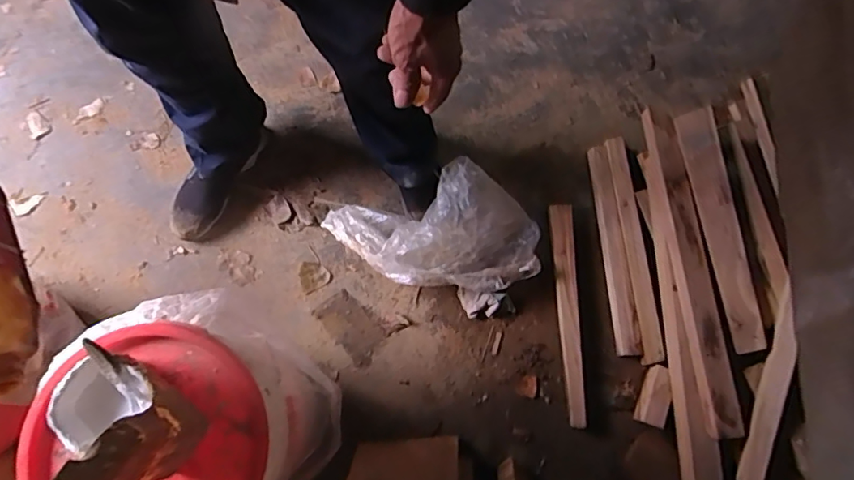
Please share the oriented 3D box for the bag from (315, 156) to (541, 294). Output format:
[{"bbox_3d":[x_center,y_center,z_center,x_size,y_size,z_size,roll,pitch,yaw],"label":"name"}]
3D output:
[{"bbox_3d":[0.013,-0.011,1.015,0.383,0.136,0.255,-16,77,-4],"label":"bag"}]

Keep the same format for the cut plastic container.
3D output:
[{"bbox_3d":[-0.368,0.186,0.608,0.105,0.069,0.111,-38,80,-9],"label":"cut plastic container"}]

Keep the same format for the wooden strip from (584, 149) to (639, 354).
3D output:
[{"bbox_3d":[0.382,0.011,1.080,0.048,0.014,0.437,-10,74,21],"label":"wooden strip"}]

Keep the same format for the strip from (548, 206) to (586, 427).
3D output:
[{"bbox_3d":[0.280,0.138,1.038,0.043,0.028,0.428,-1,76,0],"label":"strip"}]

